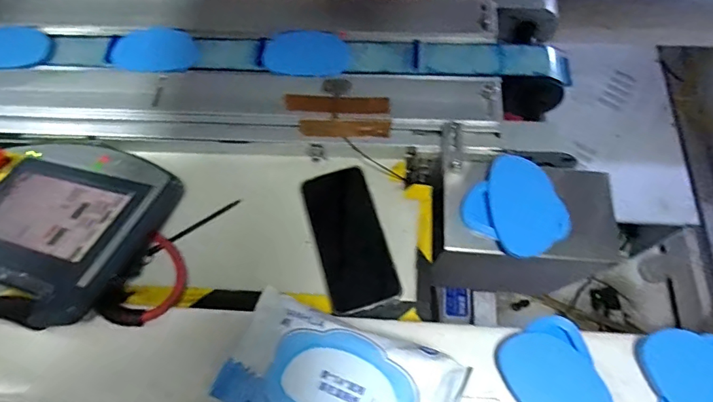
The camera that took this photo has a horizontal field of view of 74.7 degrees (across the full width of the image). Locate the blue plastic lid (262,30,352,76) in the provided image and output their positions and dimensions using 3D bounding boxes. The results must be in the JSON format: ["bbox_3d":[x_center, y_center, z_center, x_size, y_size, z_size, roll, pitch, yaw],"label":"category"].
[{"bbox_3d":[-0.062,-0.186,0.592,0.103,0.018,0.065,-6,67,1],"label":"blue plastic lid"}]

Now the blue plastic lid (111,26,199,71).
[{"bbox_3d":[-0.261,-0.199,0.606,0.107,0.007,0.074,-3,67,2],"label":"blue plastic lid"}]

